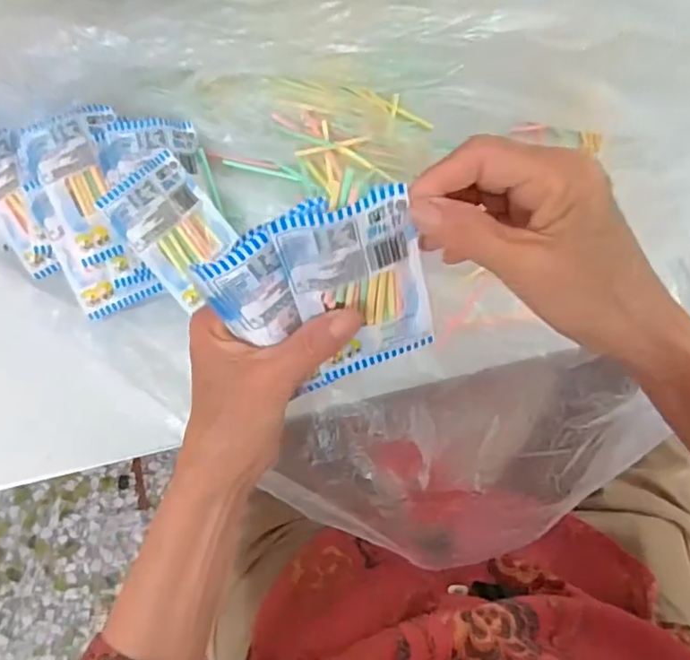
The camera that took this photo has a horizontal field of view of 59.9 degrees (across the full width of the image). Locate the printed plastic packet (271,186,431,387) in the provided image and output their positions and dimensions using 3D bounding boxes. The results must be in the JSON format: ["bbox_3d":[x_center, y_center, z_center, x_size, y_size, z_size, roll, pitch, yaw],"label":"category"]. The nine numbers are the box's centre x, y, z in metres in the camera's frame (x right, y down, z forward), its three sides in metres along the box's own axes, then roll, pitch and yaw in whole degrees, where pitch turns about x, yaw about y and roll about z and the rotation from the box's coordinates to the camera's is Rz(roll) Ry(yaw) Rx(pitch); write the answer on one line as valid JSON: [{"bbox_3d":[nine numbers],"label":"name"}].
[{"bbox_3d":[0.009,-0.018,0.297,0.064,0.102,0.007,-17,42,0],"label":"printed plastic packet"}]

